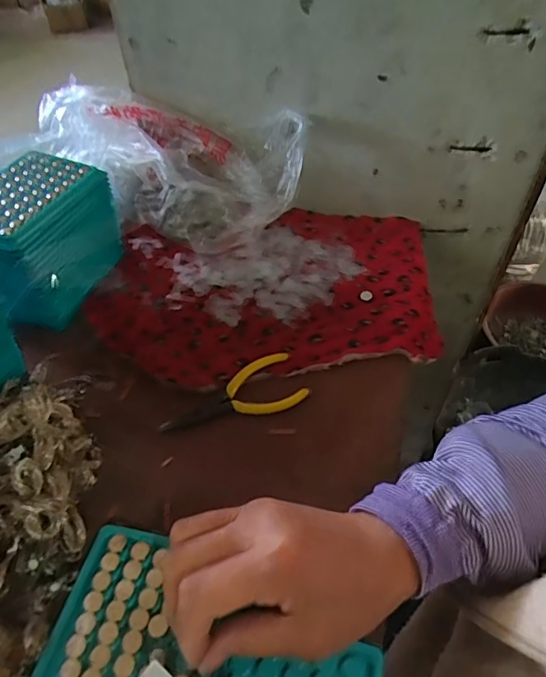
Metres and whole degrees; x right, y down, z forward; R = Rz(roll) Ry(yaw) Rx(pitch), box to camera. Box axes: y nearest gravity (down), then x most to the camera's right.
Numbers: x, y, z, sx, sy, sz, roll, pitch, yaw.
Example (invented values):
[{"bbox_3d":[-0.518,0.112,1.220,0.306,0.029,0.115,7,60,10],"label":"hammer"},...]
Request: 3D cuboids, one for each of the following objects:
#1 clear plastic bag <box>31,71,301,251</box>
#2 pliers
[{"bbox_3d":[-0.118,-0.194,0.538,0.291,0.113,0.108,15,50,14],"label":"clear plastic bag"},{"bbox_3d":[-0.033,0.051,0.400,0.118,0.011,0.048,-20,51,-16],"label":"pliers"}]

